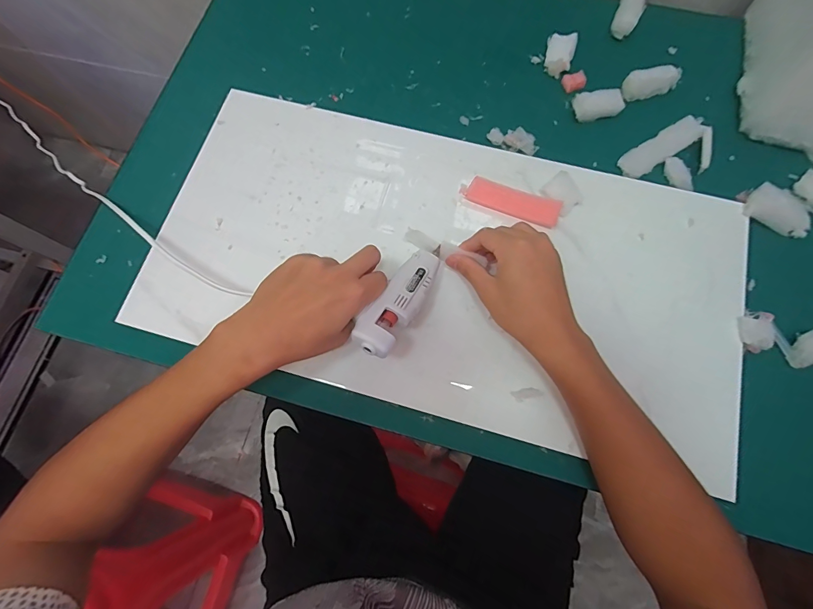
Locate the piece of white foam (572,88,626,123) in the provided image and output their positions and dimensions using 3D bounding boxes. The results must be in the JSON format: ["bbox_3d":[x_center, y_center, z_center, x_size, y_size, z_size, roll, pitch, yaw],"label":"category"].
[{"bbox_3d":[0.223,-0.231,0.446,0.056,0.018,0.026,-10,73,-2],"label":"piece of white foam"}]

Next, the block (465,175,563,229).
[{"bbox_3d":[0.112,-0.108,0.407,0.096,0.021,0.024,24,74,8],"label":"block"}]

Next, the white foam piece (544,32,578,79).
[{"bbox_3d":[0.187,-0.307,0.472,0.033,0.014,0.055,16,74,6],"label":"white foam piece"}]

